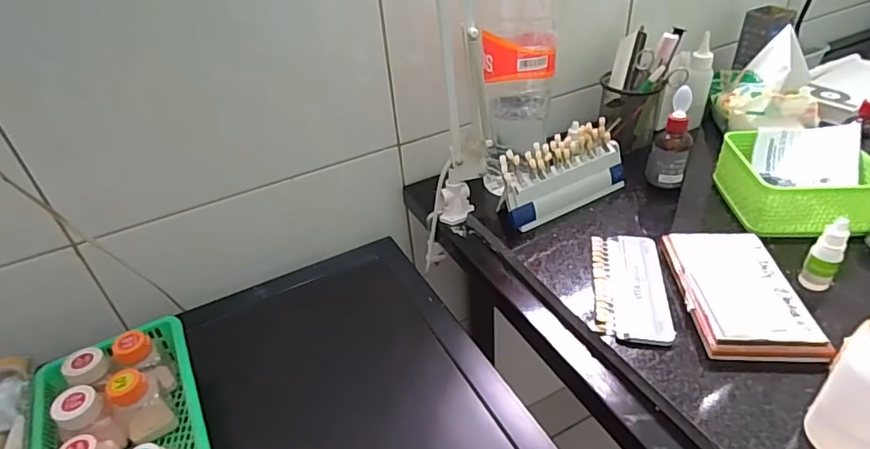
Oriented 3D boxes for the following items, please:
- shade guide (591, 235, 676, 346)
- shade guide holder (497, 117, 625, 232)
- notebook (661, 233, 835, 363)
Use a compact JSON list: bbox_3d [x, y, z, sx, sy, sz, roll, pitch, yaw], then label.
[{"bbox_3d":[0.193,0.059,0.505,0.067,0.013,0.145,4,38,12],"label":"shade guide"},{"bbox_3d":[0.156,-0.063,0.609,0.177,0.077,0.047,-24,41,-24],"label":"shade guide holder"},{"bbox_3d":[0.280,0.059,0.474,0.094,0.017,0.154,1,37,8],"label":"notebook"}]

